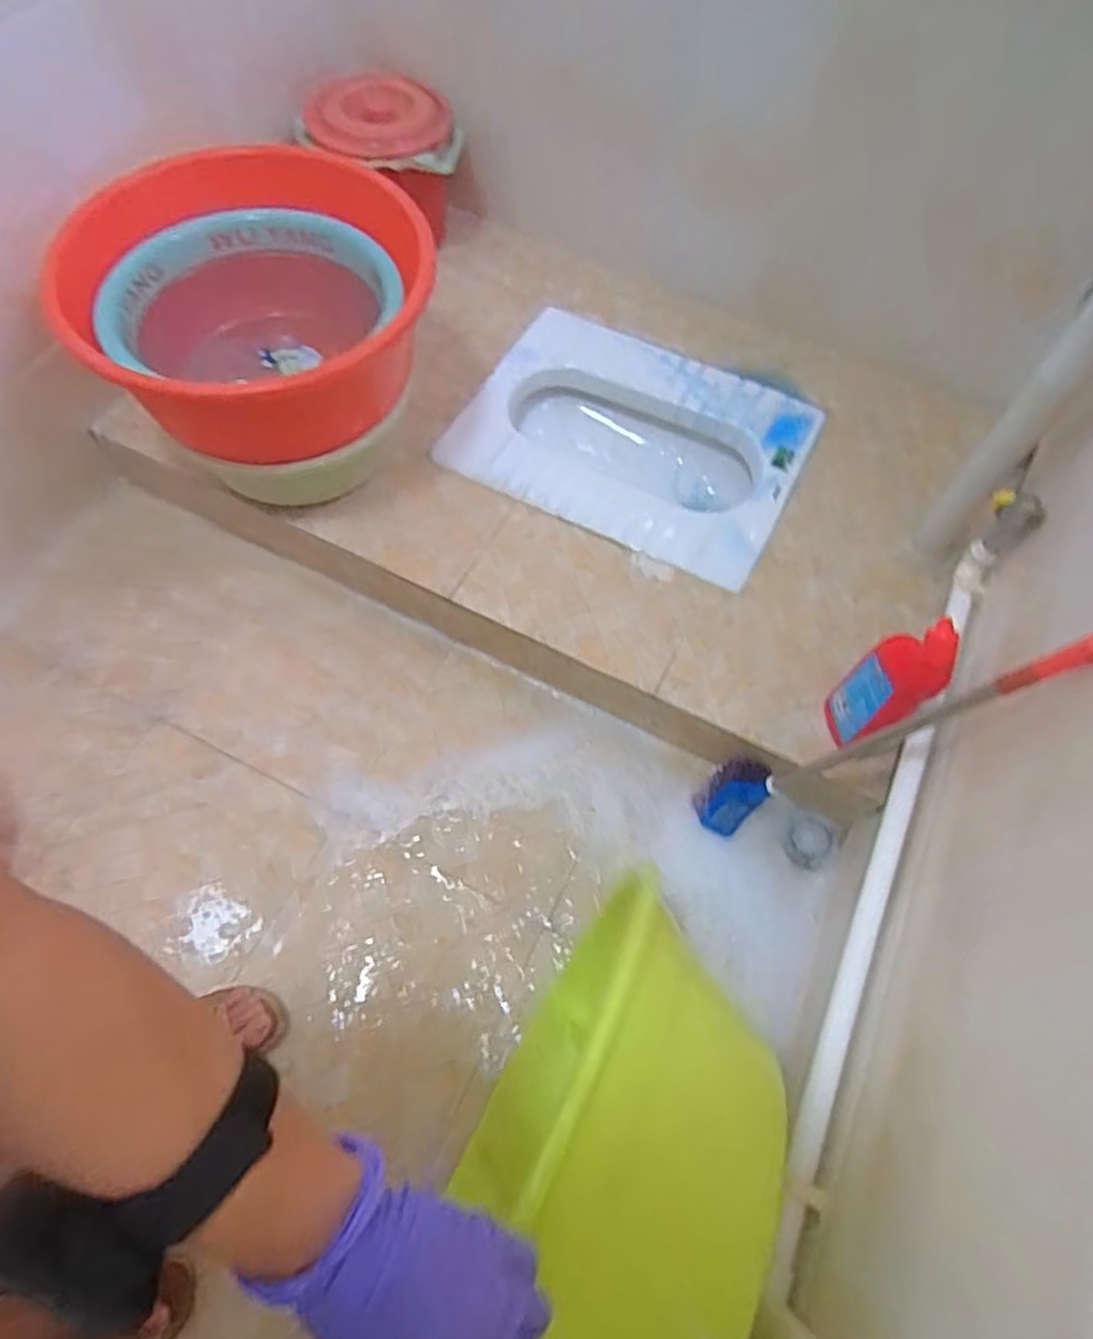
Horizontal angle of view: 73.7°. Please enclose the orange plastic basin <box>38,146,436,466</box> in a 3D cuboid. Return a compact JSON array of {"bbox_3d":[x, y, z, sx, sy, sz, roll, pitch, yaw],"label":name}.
[{"bbox_3d":[-0.357,-0.440,0.911,0.395,0.182,0.397,1,62,-3],"label":"orange plastic basin"}]

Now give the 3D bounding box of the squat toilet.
[{"bbox_3d":[0.131,-0.342,1.157,0.489,0.132,0.366,26,66,9],"label":"squat toilet"}]

